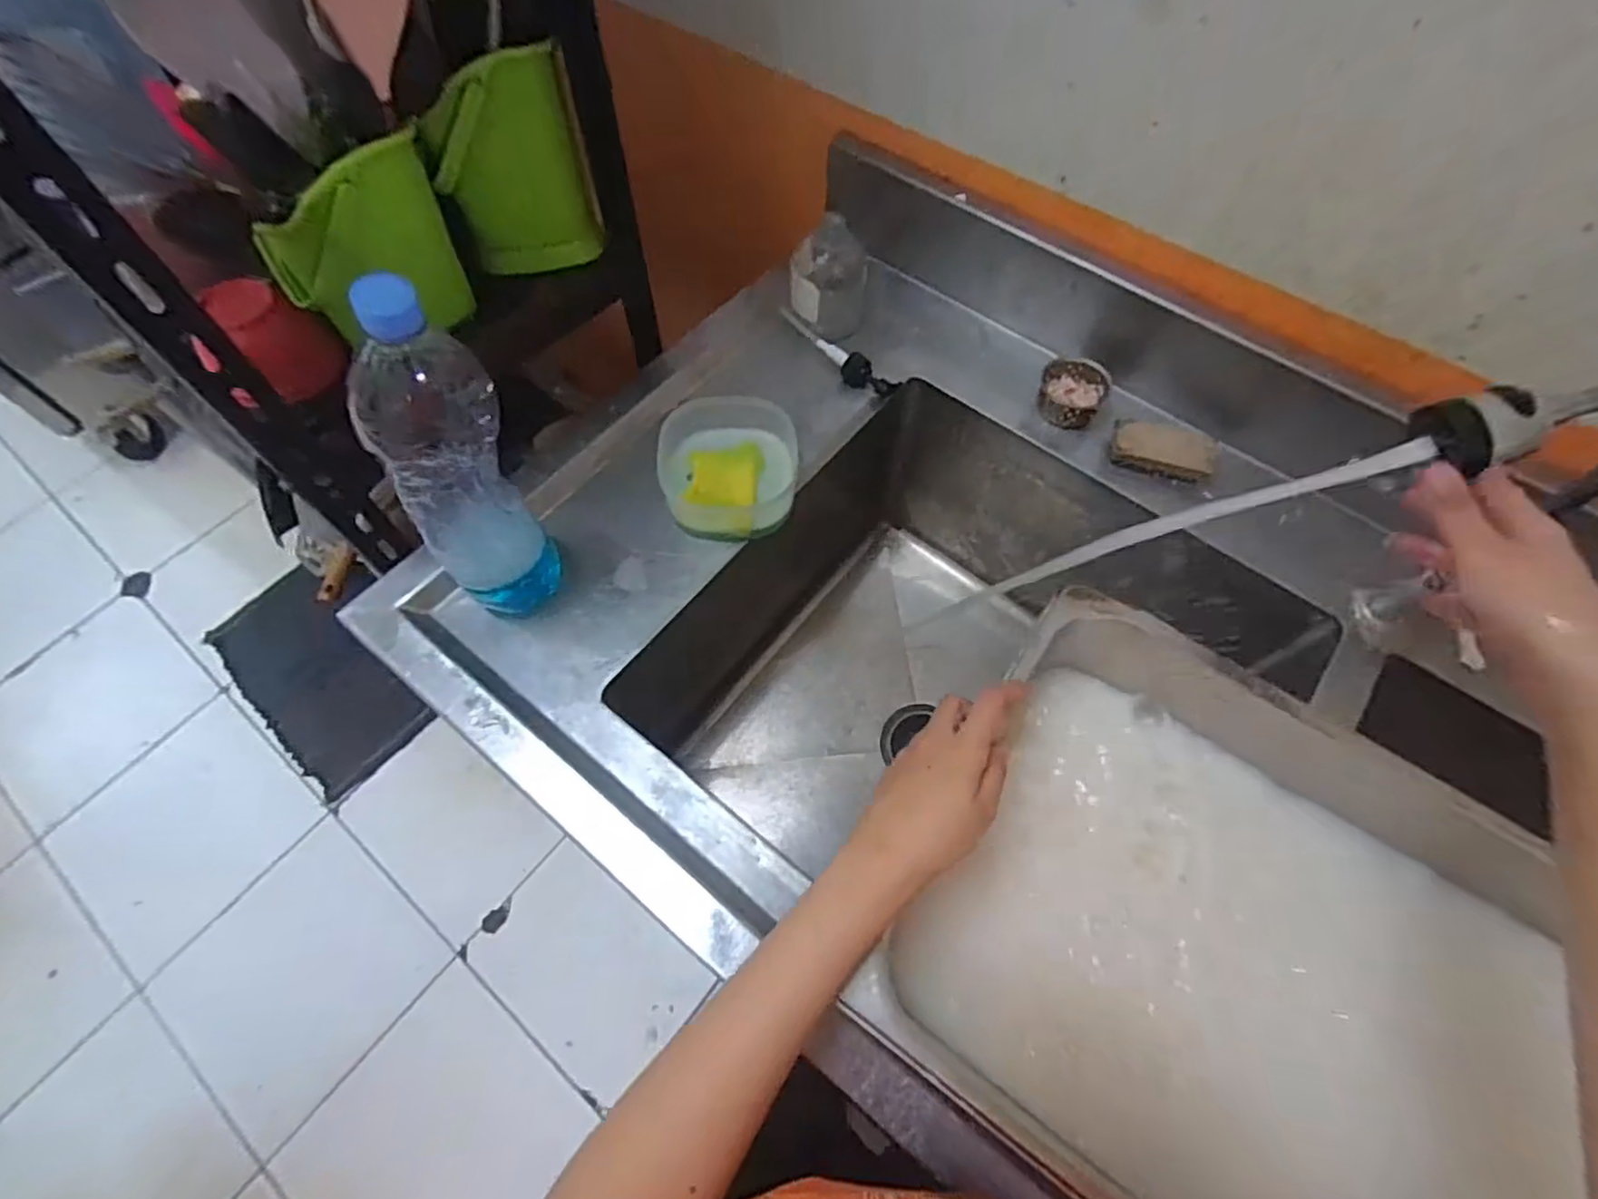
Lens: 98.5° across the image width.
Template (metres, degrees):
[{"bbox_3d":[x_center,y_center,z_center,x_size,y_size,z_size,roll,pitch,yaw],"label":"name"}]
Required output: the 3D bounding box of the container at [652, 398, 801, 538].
[{"bbox_3d":[-0.069,-0.129,0.686,0.133,0.054,0.137,2,62,1],"label":"container"}]

